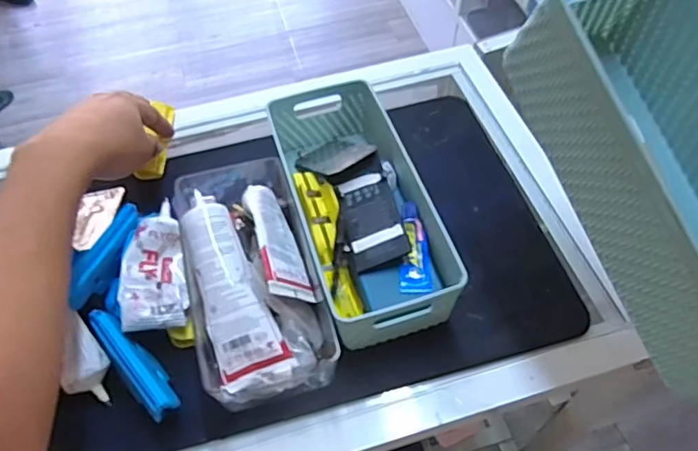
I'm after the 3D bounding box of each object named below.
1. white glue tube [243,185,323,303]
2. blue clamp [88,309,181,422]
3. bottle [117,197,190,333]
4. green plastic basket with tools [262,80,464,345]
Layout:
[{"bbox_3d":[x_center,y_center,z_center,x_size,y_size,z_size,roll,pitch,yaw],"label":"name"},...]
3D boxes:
[{"bbox_3d":[-0.060,0.013,0.459,0.015,0.048,0.115,-42,52,27],"label":"white glue tube"},{"bbox_3d":[-0.163,0.103,0.419,0.023,0.027,0.099,-39,63,-23],"label":"blue clamp"},{"bbox_3d":[-0.161,0.032,0.452,0.048,0.022,0.109,-11,56,-7],"label":"bottle"},{"bbox_3d":[0.010,-0.021,0.489,0.116,0.063,0.241,-14,56,-9],"label":"green plastic basket with tools"}]

